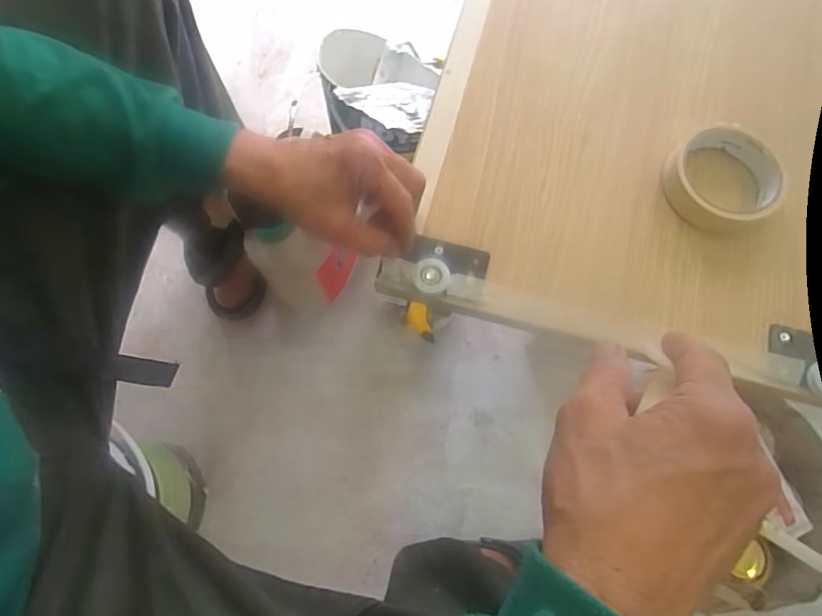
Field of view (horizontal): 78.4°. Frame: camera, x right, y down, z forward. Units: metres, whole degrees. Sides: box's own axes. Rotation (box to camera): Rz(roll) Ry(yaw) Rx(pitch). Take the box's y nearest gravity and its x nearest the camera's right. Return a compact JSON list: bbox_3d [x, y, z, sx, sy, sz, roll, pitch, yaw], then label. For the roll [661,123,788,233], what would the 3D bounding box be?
[{"bbox_3d":[0.268,-0.111,0.431,0.091,0.027,0.087,0,72,-1],"label":"roll"}]

